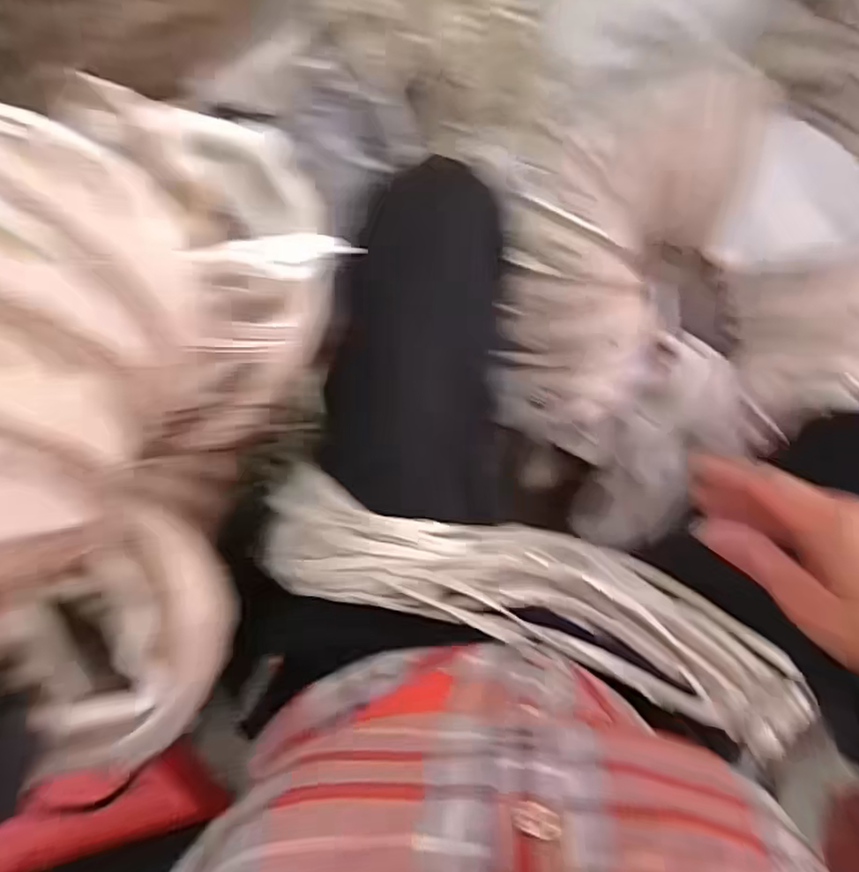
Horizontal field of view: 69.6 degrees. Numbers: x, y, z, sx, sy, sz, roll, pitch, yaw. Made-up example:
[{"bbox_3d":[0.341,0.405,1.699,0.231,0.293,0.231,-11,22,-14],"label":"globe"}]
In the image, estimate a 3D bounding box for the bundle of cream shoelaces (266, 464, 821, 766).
[{"bbox_3d":[0.077,0.113,0.436,0.386,0.084,0.086,21,92,-6],"label":"bundle of cream shoelaces"}]

